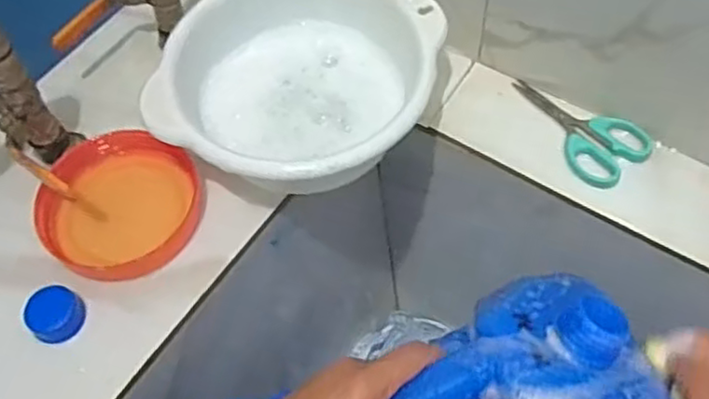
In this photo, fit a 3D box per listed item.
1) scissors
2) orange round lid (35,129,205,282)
[{"bbox_3d":[0.178,-0.062,0.566,0.060,0.012,0.118,-35,62,-15],"label":"scissors"},{"bbox_3d":[-0.184,0.004,0.543,0.117,0.028,0.117,-2,59,4],"label":"orange round lid"}]

